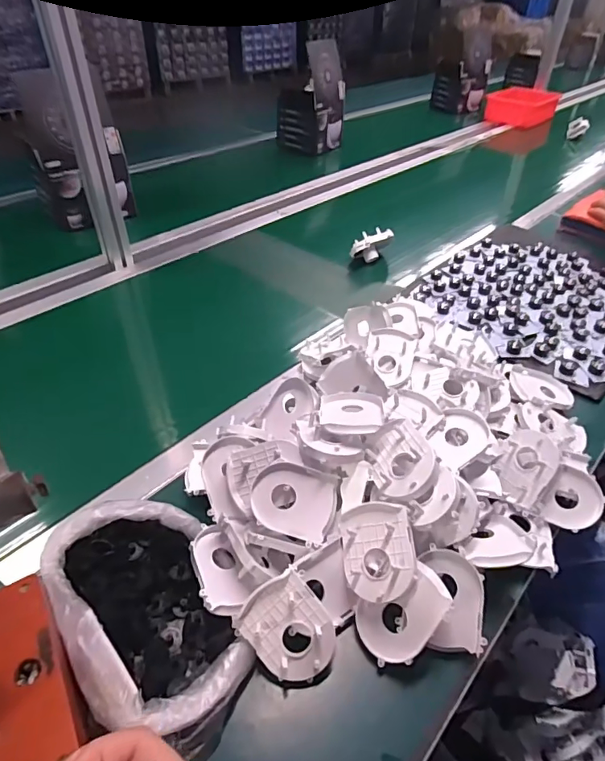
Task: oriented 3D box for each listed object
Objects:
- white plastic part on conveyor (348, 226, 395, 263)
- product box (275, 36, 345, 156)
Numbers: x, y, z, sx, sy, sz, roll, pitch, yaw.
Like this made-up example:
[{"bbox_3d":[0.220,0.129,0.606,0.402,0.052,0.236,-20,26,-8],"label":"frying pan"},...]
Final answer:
[{"bbox_3d":[0.134,-0.266,0.938,0.085,0.053,0.040,-20,46,-23],"label":"white plastic part on conveyor"},{"bbox_3d":[0.022,-0.841,1.434,0.146,0.281,0.159,26,47,24],"label":"product box"}]

